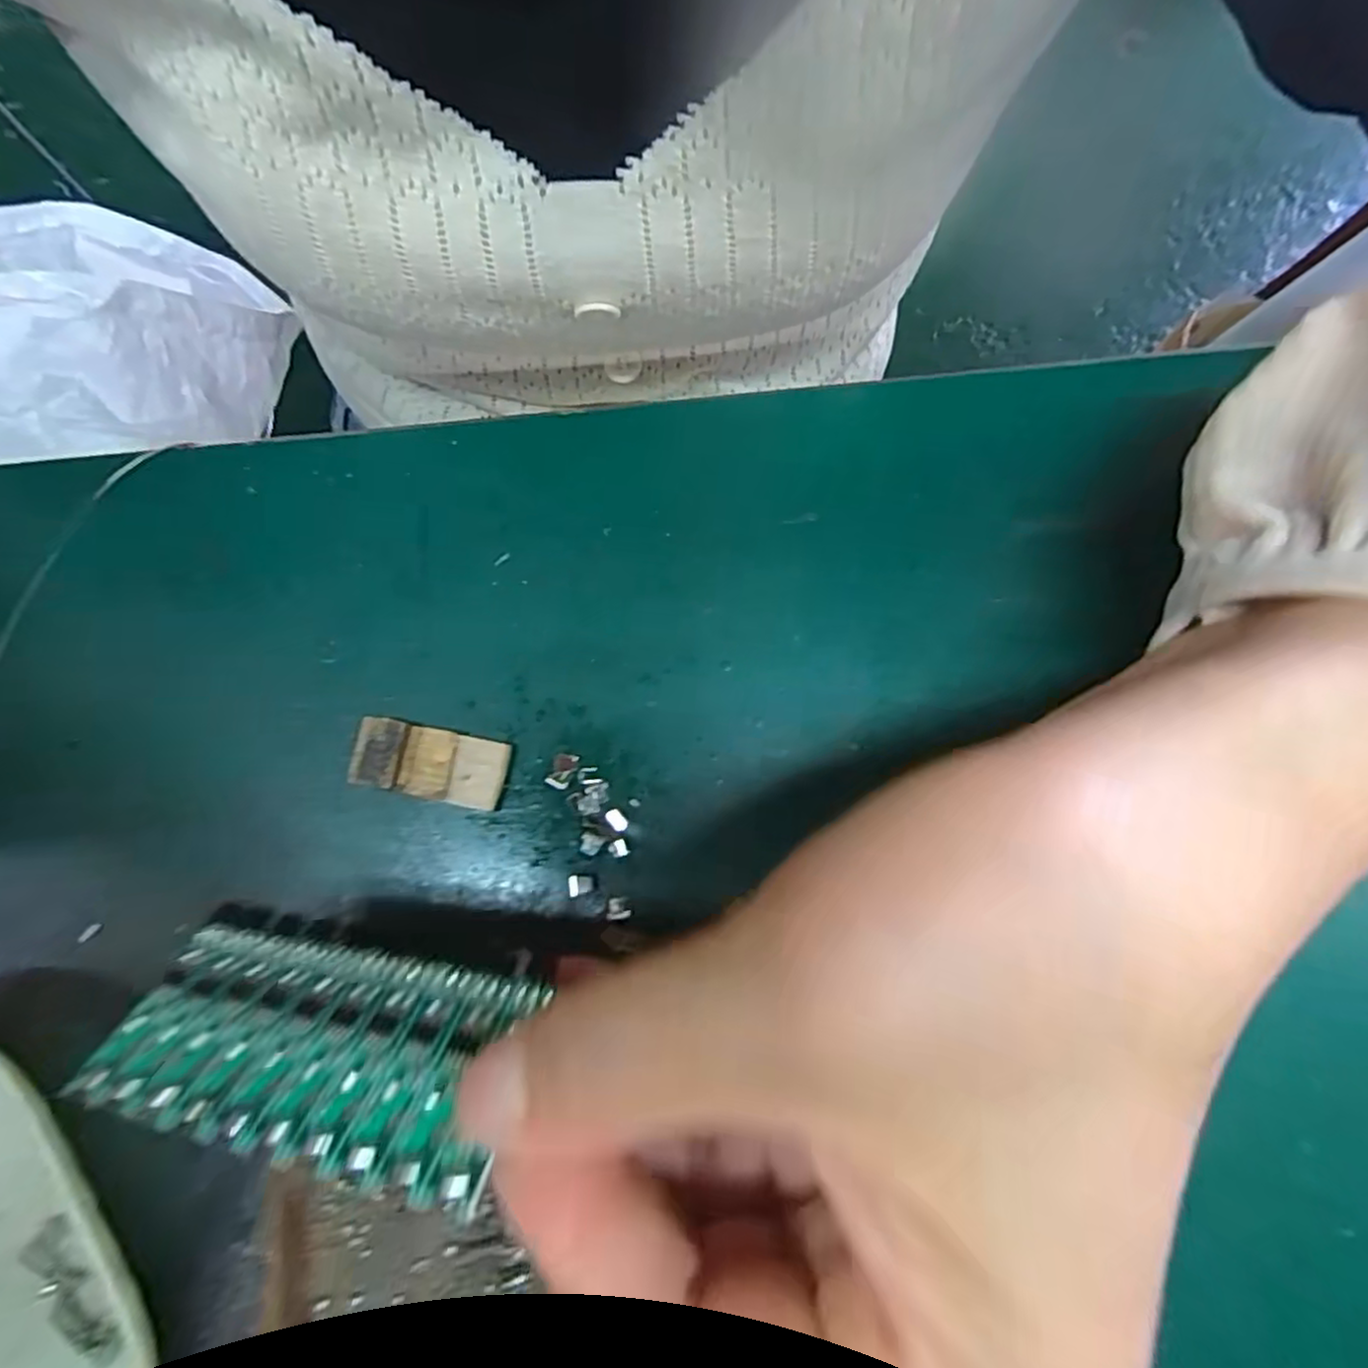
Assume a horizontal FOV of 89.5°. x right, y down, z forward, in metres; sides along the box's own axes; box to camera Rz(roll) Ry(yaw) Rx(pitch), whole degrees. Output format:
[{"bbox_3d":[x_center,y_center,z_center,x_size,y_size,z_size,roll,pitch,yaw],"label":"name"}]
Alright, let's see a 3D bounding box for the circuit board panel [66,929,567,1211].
[{"bbox_3d":[-0.063,0.060,0.117,0.077,0.004,0.033,2,39,18],"label":"circuit board panel"}]

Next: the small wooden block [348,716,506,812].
[{"bbox_3d":[-0.067,0.021,0.180,0.039,0.007,0.017,11,77,3],"label":"small wooden block"}]

